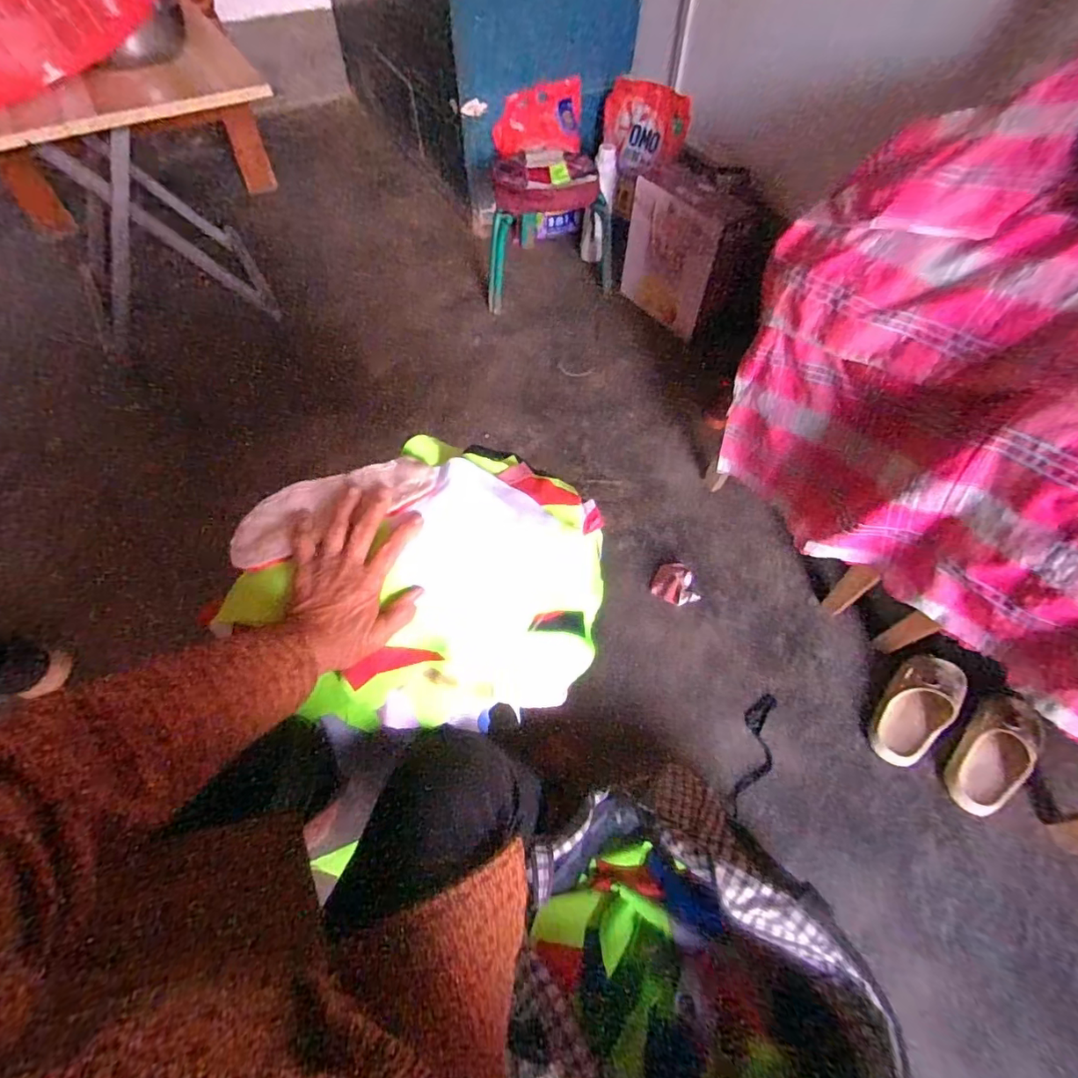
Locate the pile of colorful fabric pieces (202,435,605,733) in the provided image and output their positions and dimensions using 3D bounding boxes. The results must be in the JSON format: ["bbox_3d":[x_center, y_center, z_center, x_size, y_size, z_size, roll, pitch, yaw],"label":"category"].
[{"bbox_3d":[-0.112,0.038,0.526,0.352,0.144,0.261,2,58,-1],"label":"pile of colorful fabric pieces"}]

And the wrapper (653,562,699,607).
[{"bbox_3d":[0.269,0.092,1.039,0.087,0.038,0.081,26,61,13],"label":"wrapper"}]

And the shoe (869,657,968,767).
[{"bbox_3d":[0.647,0.293,0.909,0.090,0.062,0.198,35,63,18],"label":"shoe"}]

